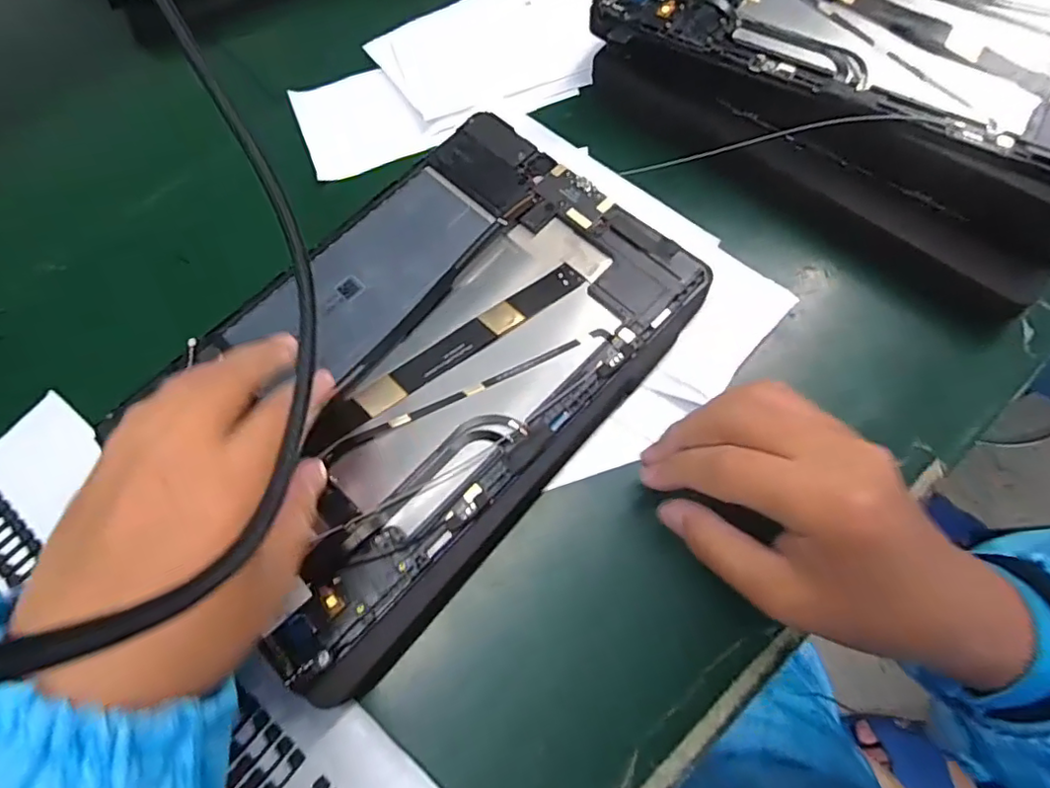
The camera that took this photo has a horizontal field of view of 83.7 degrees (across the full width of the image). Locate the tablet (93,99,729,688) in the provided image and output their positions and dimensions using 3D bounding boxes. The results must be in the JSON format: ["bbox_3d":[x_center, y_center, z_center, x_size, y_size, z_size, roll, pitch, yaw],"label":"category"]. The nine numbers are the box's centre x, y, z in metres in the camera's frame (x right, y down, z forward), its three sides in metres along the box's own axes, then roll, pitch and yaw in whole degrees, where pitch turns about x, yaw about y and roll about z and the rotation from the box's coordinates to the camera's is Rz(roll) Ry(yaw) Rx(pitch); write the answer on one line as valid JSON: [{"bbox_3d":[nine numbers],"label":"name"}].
[{"bbox_3d":[-0.045,-0.014,0.267,0.160,0.024,0.232,41,76,16],"label":"tablet"}]

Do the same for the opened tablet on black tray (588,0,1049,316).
[{"bbox_3d":[0.173,-0.174,0.297,0.246,0.058,0.182,37,75,14],"label":"opened tablet on black tray"}]

